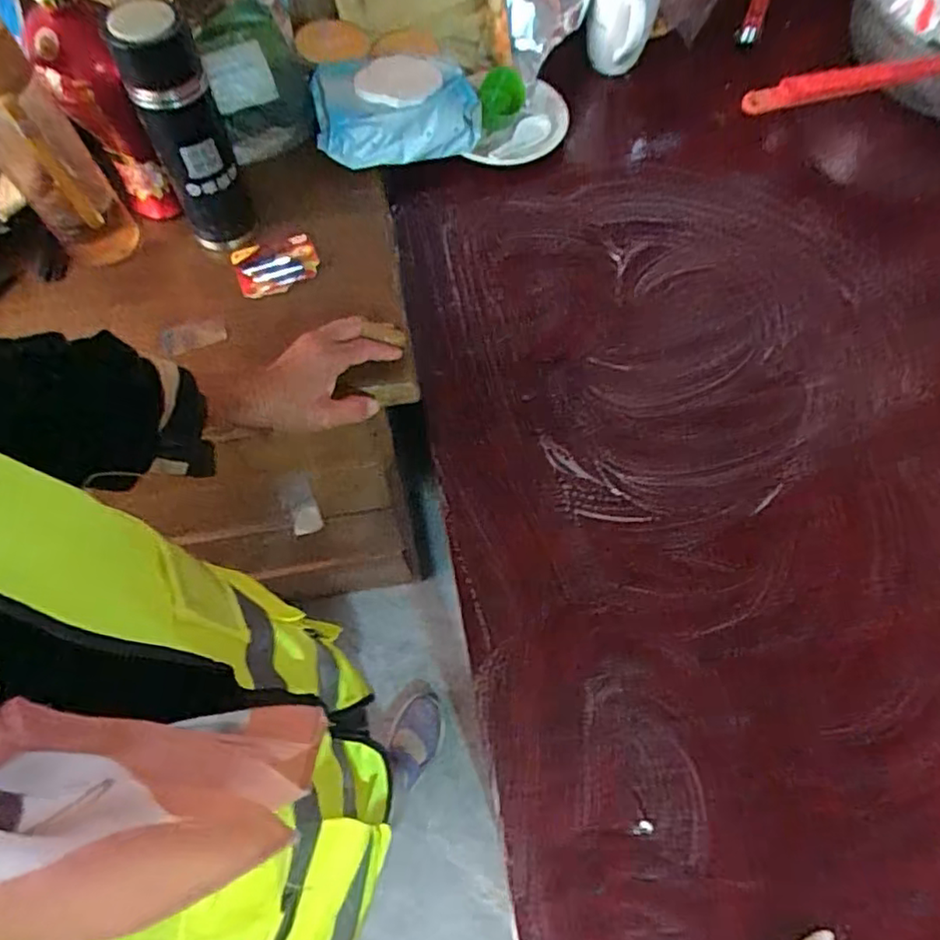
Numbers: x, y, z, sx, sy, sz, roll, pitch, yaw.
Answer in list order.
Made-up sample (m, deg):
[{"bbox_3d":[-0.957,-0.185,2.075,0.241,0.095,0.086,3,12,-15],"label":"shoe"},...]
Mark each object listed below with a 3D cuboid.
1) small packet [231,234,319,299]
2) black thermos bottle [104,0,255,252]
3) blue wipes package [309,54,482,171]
[{"bbox_3d":[-0.197,-0.210,0.632,0.081,0.016,0.063,-17,66,-8],"label":"small packet"},{"bbox_3d":[-0.254,-0.303,0.569,0.073,0.201,0.074,-23,67,-11],"label":"black thermos bottle"},{"bbox_3d":[-0.084,-0.402,0.689,0.184,0.083,0.105,-20,66,-9],"label":"blue wipes package"}]

